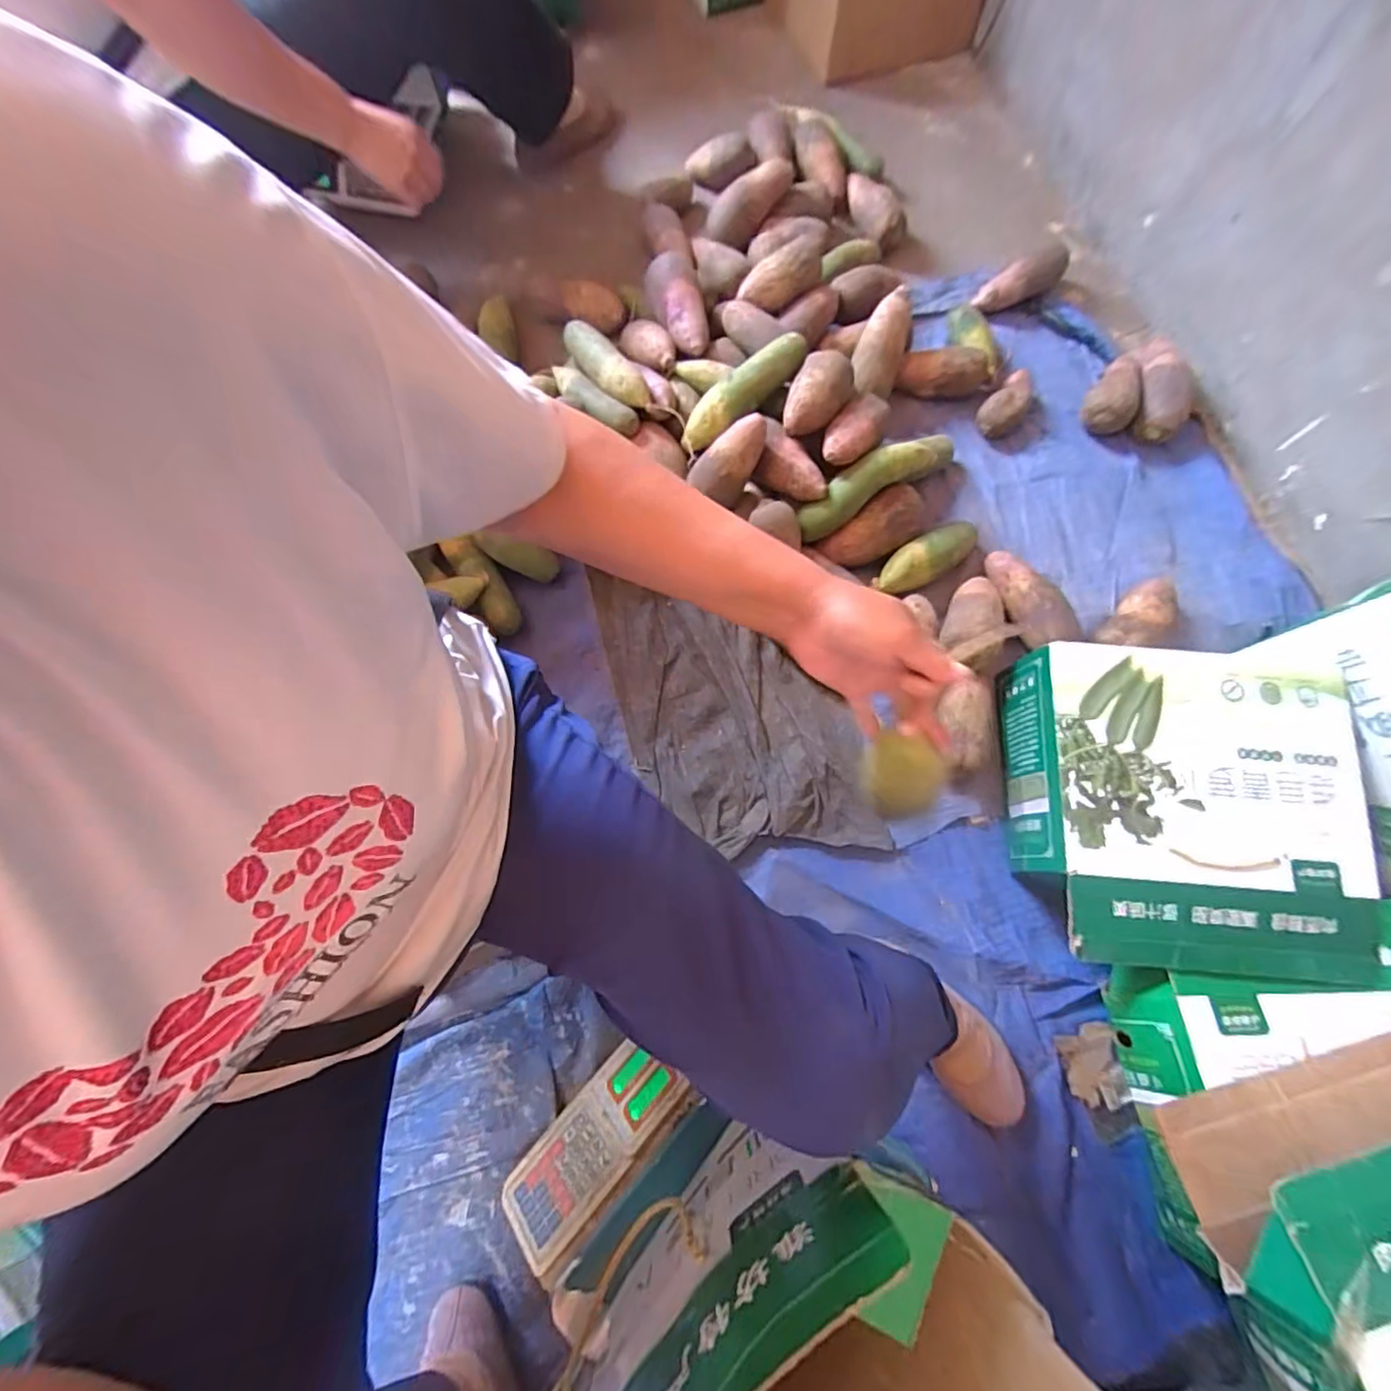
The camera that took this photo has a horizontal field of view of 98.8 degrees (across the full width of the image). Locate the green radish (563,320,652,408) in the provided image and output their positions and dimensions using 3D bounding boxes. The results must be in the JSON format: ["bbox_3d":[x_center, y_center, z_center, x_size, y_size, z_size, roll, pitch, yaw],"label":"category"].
[{"bbox_3d":[-0.126,-0.473,0.864,0.057,0.047,0.174,-37,77,-12],"label":"green radish"}]

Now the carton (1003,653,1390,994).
[{"bbox_3d":[0.573,0.132,0.710,0.338,0.117,0.352,5,72,0],"label":"carton"}]

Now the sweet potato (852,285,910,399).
[{"bbox_3d":[0.291,-0.548,0.924,0.074,0.053,0.144,23,113,9],"label":"sweet potato"}]

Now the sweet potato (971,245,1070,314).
[{"bbox_3d":[0.559,-0.719,1.030,0.162,0.050,0.052,-21,72,15],"label":"sweet potato"}]

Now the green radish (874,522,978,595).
[{"bbox_3d":[0.330,-0.194,0.866,0.181,0.049,0.062,-32,76,-11],"label":"green radish"}]

